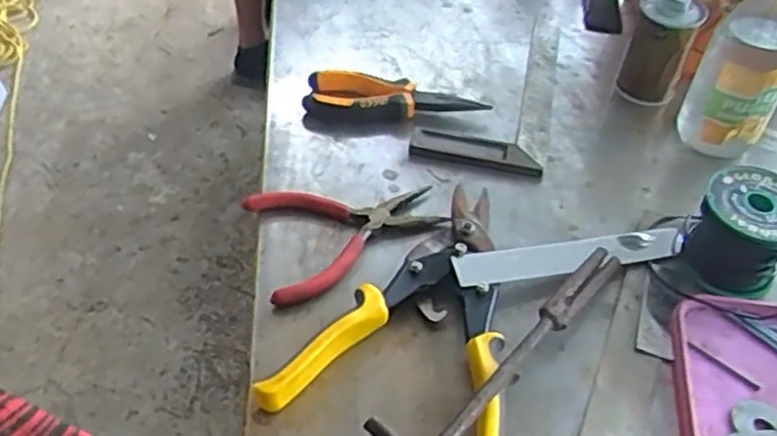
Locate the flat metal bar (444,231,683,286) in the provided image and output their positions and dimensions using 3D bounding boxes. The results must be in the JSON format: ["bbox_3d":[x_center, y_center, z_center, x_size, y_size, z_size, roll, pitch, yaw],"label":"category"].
[{"bbox_3d":[0.133,0.028,0.533,0.180,0.007,0.026,-5,55,-17],"label":"flat metal bar"}]

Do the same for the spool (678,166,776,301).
[{"bbox_3d":[0.251,0.010,0.523,0.069,0.064,0.071,29,52,21],"label":"spool"}]

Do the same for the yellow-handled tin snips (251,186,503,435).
[{"bbox_3d":[0.028,0.062,0.490,0.149,0.027,0.218,17,49,11],"label":"yellow-handled tin snips"}]

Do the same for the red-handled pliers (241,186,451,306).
[{"bbox_3d":[-0.030,0.003,0.548,0.140,0.012,0.102,-15,51,-17],"label":"red-handled pliers"}]

